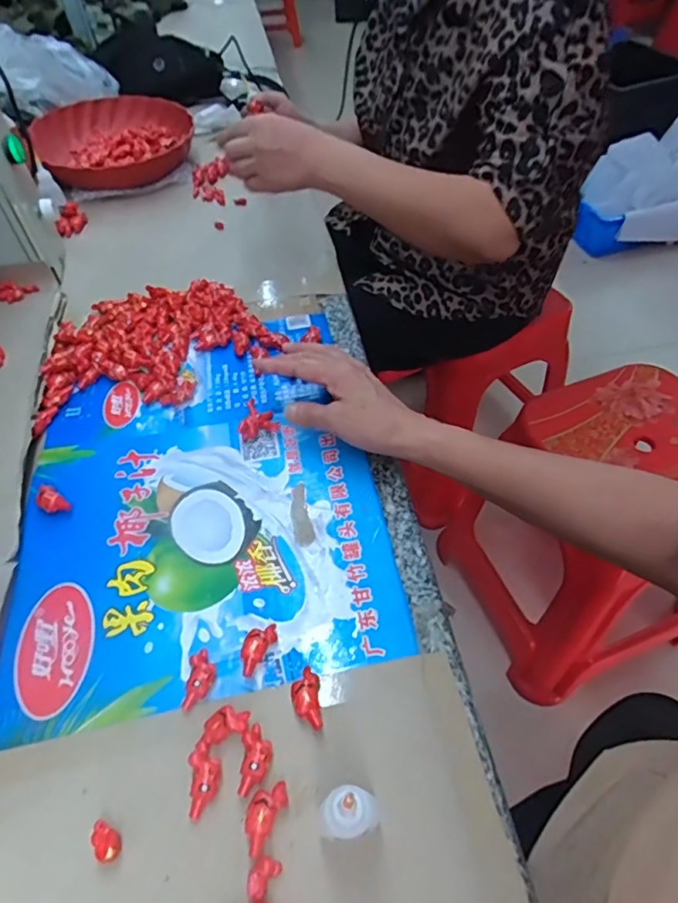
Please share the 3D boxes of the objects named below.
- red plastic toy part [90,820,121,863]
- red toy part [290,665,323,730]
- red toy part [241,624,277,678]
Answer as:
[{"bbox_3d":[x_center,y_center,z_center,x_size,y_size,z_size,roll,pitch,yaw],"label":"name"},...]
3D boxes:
[{"bbox_3d":[-0.136,0.226,0.317,0.024,0.012,0.013,29,58,23],"label":"red plastic toy part"},{"bbox_3d":[-0.022,0.162,0.361,0.019,0.013,0.039,-5,51,-1],"label":"red toy part"},{"bbox_3d":[-0.058,0.137,0.384,0.017,0.015,0.039,21,55,18],"label":"red toy part"}]

